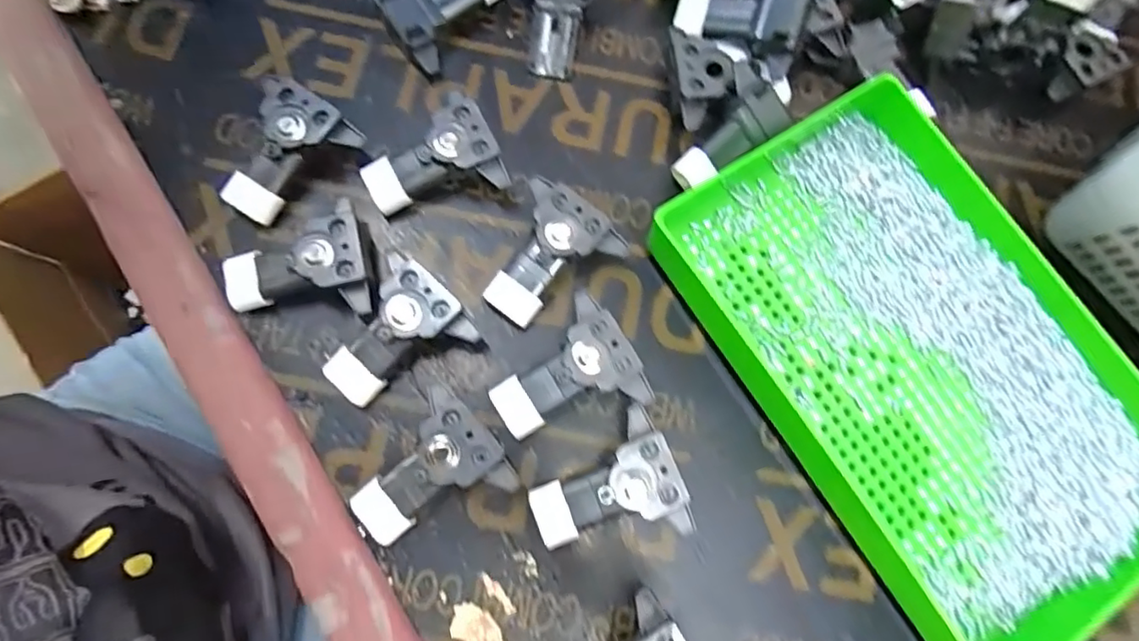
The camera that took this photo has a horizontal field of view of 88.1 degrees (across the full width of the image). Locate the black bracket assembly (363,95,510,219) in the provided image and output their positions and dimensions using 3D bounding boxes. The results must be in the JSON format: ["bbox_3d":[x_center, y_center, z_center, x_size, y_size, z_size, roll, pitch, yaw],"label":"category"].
[{"bbox_3d":[-0.069,-0.078,0.291,0.065,0.024,0.046,-20,78,-9],"label":"black bracket assembly"}]

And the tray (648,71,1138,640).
[{"bbox_3d":[0.170,0.017,0.277,0.164,0.032,0.250,-33,80,-7],"label":"tray"}]

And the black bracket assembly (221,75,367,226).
[{"bbox_3d":[-0.141,-0.083,0.286,0.066,0.028,0.046,-42,83,-12],"label":"black bracket assembly"}]

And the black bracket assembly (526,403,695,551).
[{"bbox_3d":[0.016,0.077,0.263,0.065,0.024,0.054,-21,79,-9],"label":"black bracket assembly"}]

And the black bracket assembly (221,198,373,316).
[{"bbox_3d":[-0.125,-0.021,0.273,0.065,0.024,0.049,-18,78,-8],"label":"black bracket assembly"}]

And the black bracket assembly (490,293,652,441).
[{"bbox_3d":[-0.002,0.027,0.272,0.065,0.025,0.054,-32,80,-11],"label":"black bracket assembly"}]

